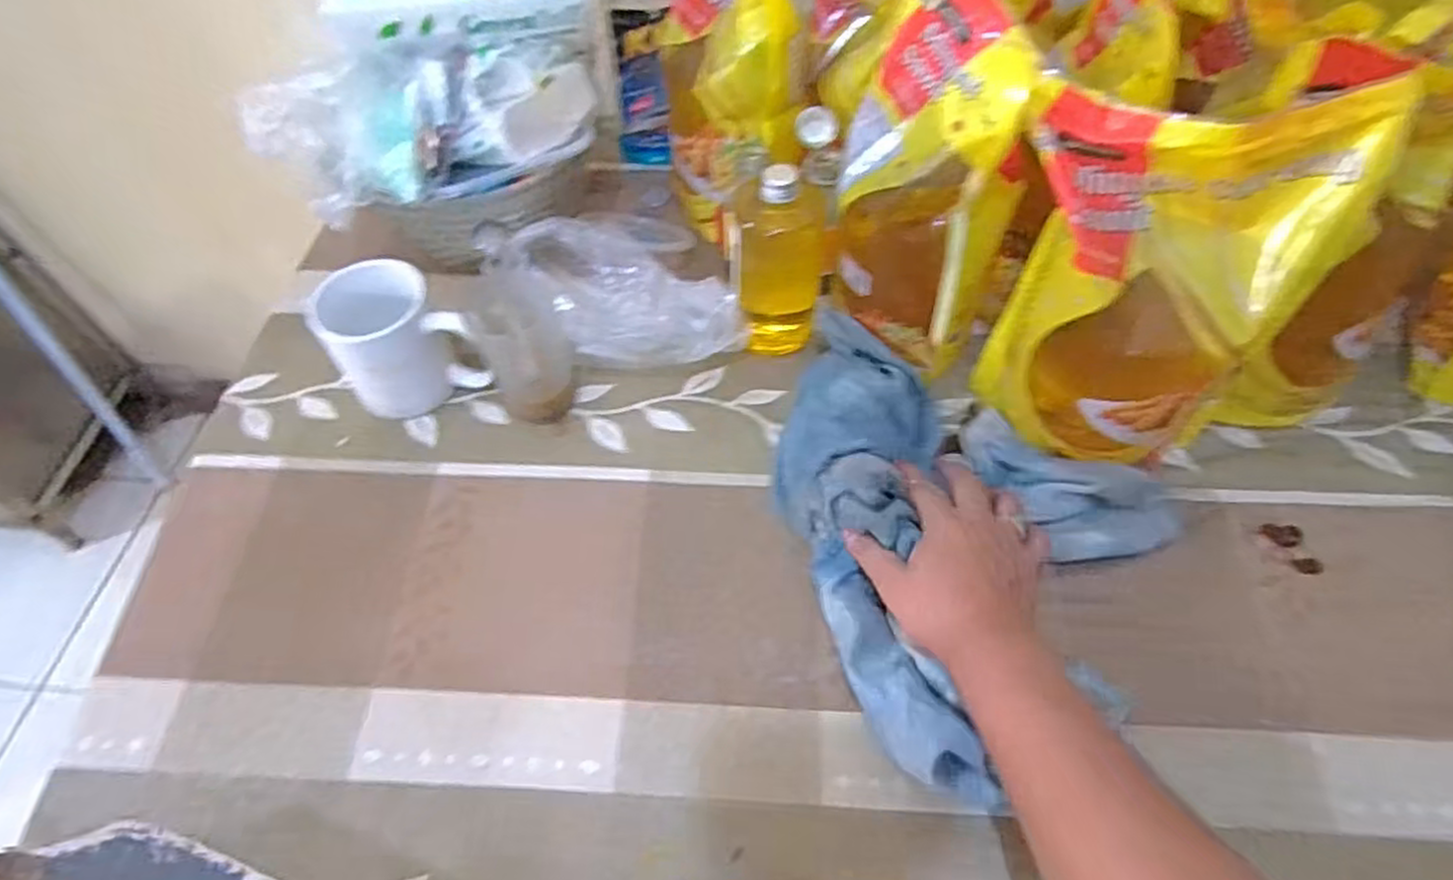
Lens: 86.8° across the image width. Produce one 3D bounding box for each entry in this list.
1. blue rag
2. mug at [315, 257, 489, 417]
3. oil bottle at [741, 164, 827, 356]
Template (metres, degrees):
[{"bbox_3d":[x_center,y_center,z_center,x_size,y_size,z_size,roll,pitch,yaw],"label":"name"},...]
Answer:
[{"bbox_3d":[0.123,0.060,0.513,0.290,0.067,0.251,35,65,22],"label":"blue rag"},{"bbox_3d":[-0.243,-0.072,0.587,0.104,0.100,0.084,-21,58,-12],"label":"mug"},{"bbox_3d":[0.040,-0.133,0.596,0.066,0.159,0.063,7,56,6],"label":"oil bottle"}]

